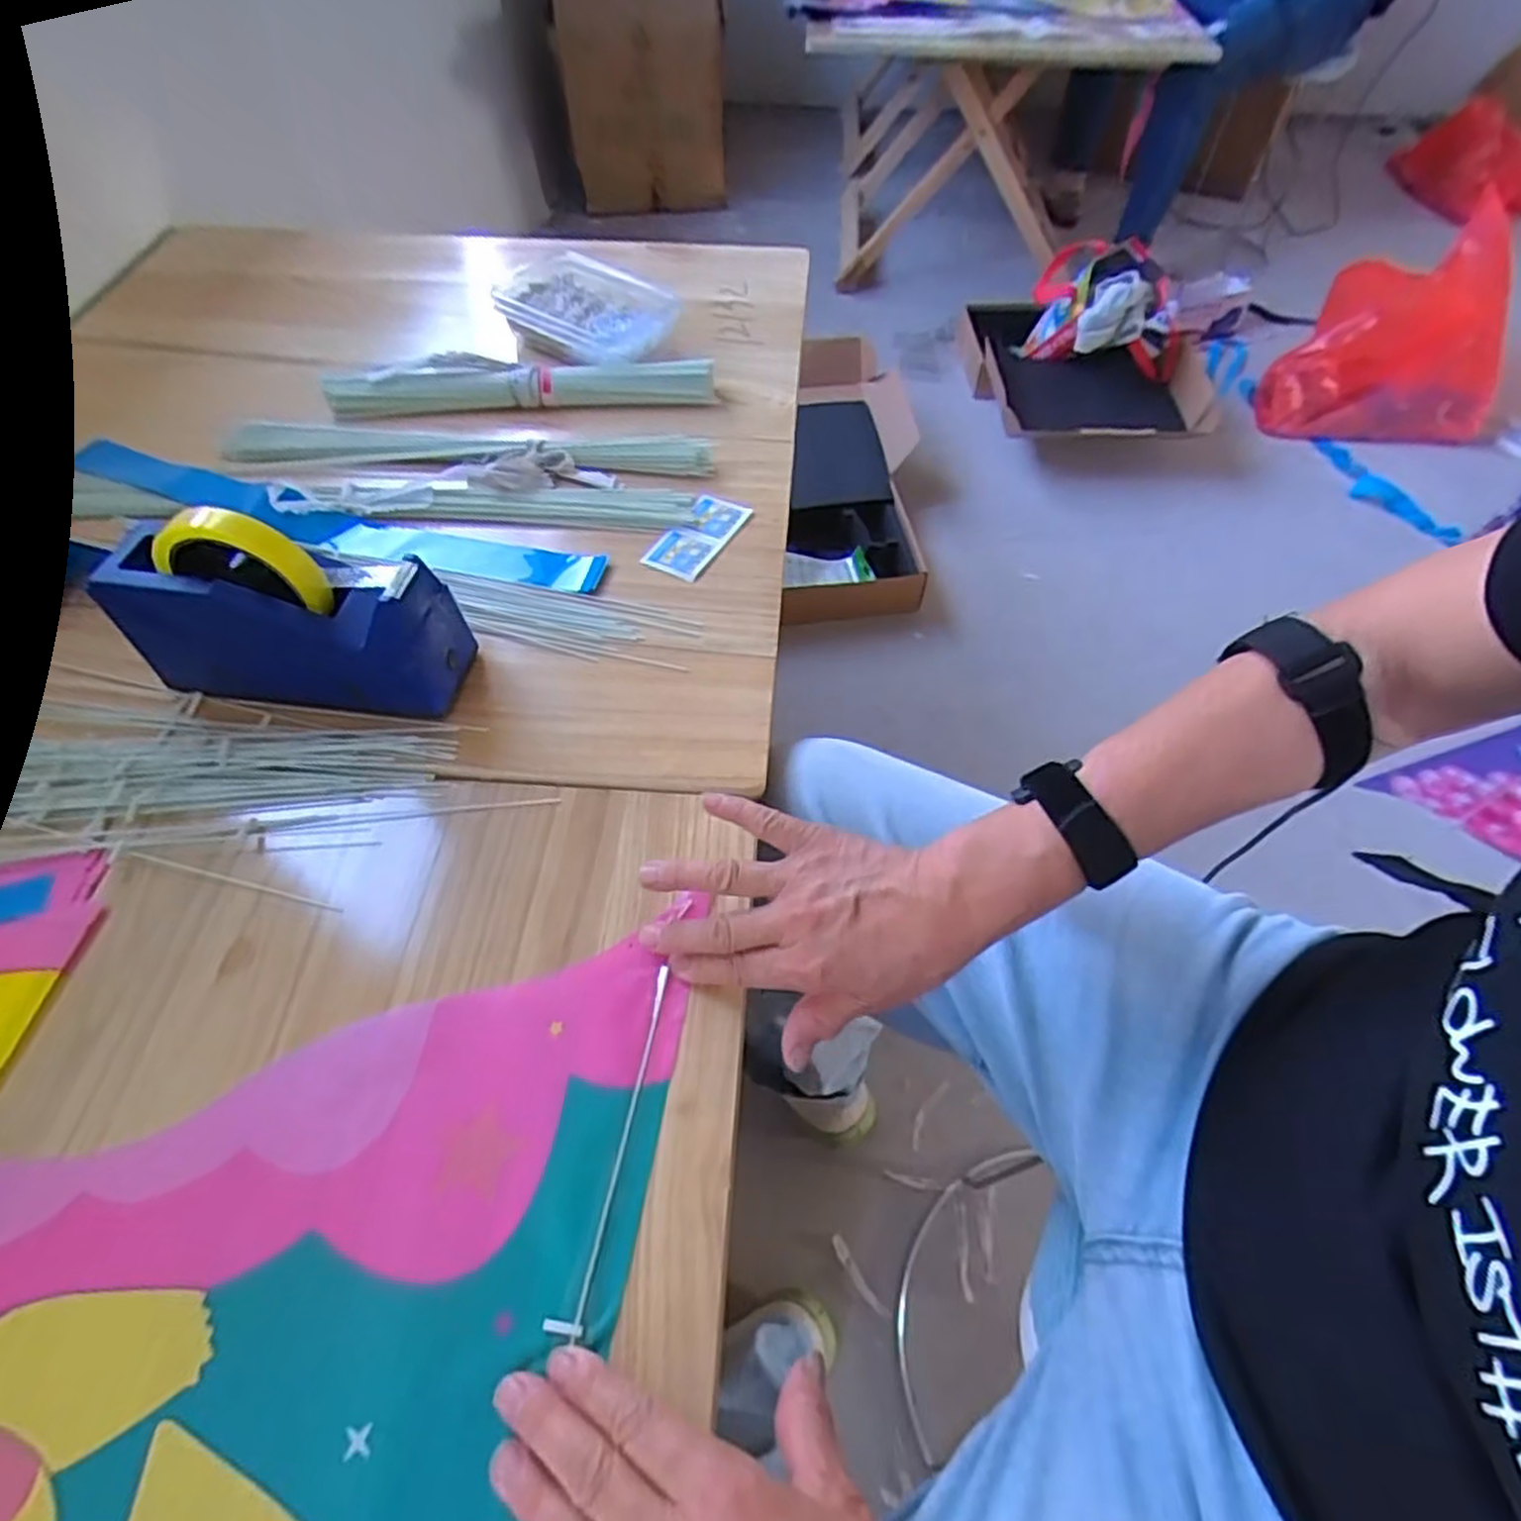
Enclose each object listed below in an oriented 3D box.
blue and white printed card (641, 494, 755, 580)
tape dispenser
[{"bbox_3d":[-0.051,-0.187,0.648,0.049,0.004,0.098,25,59,16],"label":"blue and white printed card"},{"bbox_3d":[-0.305,-0.096,0.506,0.202,0.124,0.070,3,55,1],"label":"tape dispenser"}]

